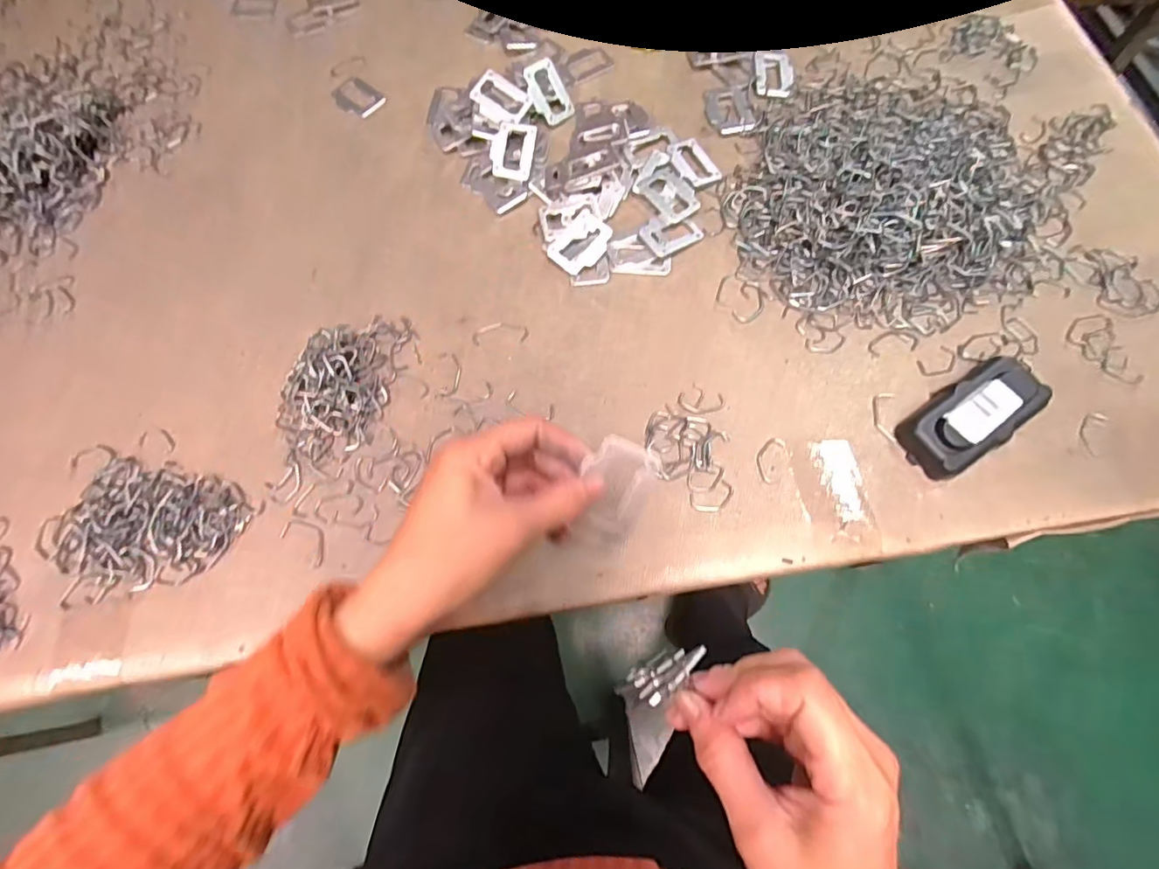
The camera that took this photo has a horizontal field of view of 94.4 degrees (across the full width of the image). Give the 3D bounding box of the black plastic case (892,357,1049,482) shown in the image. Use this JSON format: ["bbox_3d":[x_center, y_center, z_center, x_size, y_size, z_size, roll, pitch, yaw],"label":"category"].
[{"bbox_3d":[0.283,-0.015,0.385,0.101,0.030,0.050,-31,71,-9],"label":"black plastic case"}]

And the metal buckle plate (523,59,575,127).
[{"bbox_3d":[-0.030,-0.322,0.507,0.038,0.004,0.053,-43,116,-23],"label":"metal buckle plate"}]

